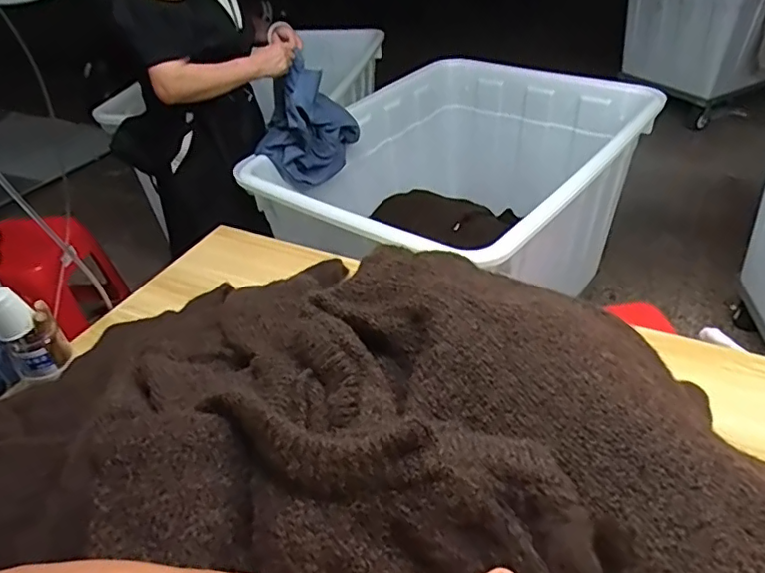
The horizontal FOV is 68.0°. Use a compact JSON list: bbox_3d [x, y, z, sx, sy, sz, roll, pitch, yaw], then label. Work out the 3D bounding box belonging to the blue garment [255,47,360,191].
[{"bbox_3d":[-0.199,-0.440,1.496,0.140,0.285,0.252,13,42,22],"label":"blue garment"}]

